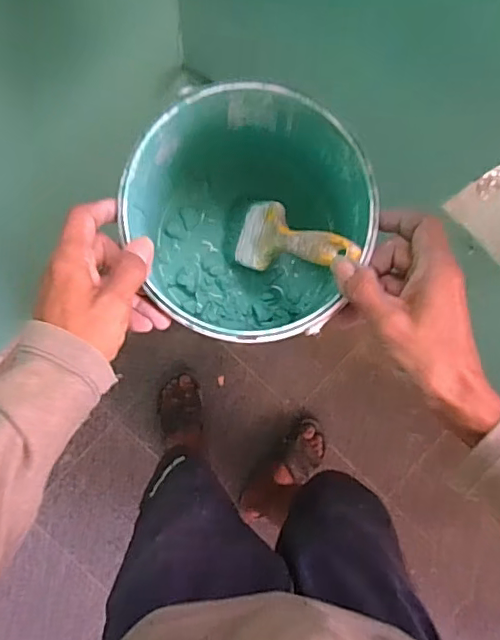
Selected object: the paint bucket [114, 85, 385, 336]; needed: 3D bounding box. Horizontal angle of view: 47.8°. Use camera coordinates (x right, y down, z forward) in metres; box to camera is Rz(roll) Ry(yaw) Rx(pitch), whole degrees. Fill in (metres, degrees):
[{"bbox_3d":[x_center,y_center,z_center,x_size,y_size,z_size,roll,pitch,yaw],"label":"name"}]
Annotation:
[{"bbox_3d":[-0.003,-0.081,0.477,0.175,0.165,0.183,0,91,-2],"label":"paint bucket"}]

